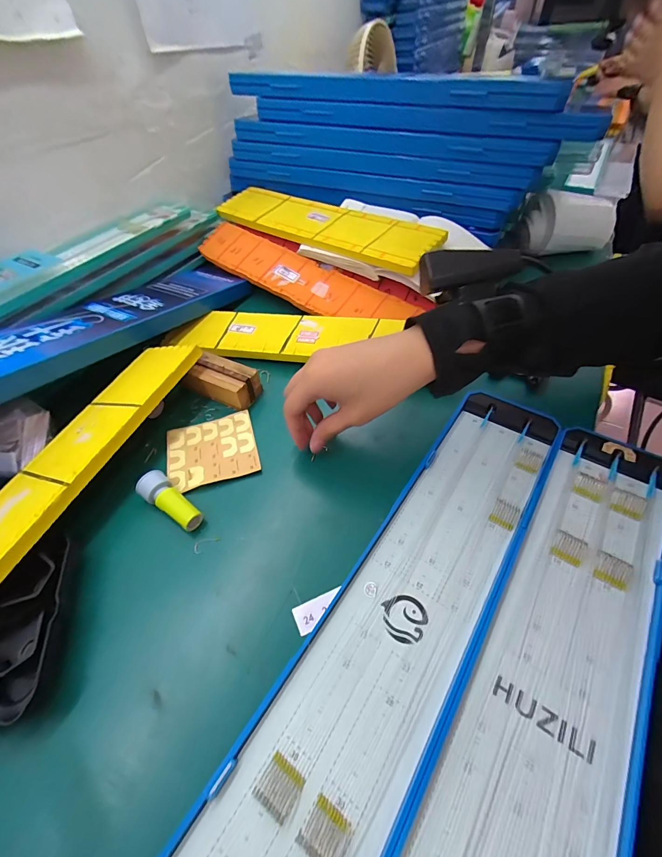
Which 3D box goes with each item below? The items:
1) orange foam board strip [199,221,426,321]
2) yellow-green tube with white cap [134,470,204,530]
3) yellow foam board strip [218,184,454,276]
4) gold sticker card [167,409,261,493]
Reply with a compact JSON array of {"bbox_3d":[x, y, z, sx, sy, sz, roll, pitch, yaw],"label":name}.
[{"bbox_3d":[-0.048,-0.209,0.478,0.338,0.013,0.072,32,74,20],"label":"orange foam board strip"},{"bbox_3d":[-0.133,0.060,0.290,0.061,0.020,0.023,31,58,26],"label":"yellow-green tube with white cap"},{"bbox_3d":[-0.019,-0.287,0.491,0.351,0.024,0.081,32,58,24],"label":"yellow foam board strip"},{"bbox_3d":[-0.114,0.019,0.336,0.081,0.005,0.078,-15,50,-9],"label":"gold sticker card"}]

